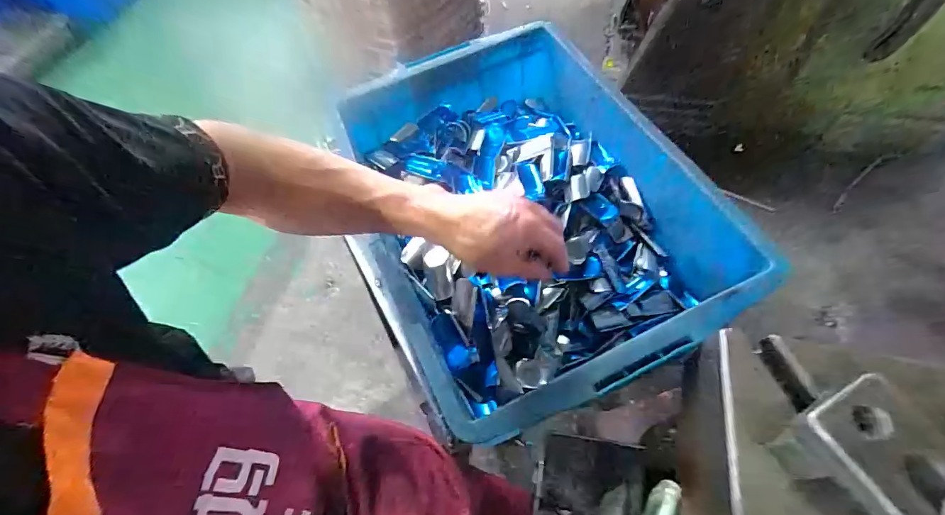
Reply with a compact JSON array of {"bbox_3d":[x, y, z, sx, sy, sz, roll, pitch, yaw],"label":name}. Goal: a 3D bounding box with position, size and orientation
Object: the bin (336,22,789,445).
[{"bbox_3d":[0.053,-0.065,0.542,0.371,0.140,0.500,-26,60,-11],"label":"bin"}]

